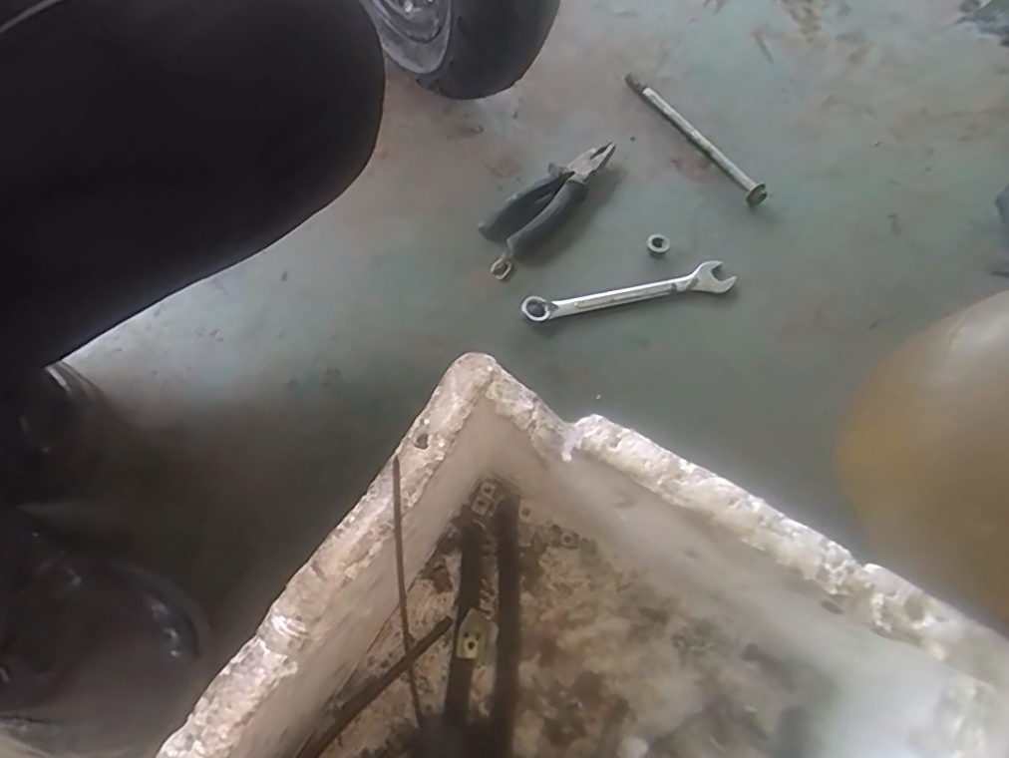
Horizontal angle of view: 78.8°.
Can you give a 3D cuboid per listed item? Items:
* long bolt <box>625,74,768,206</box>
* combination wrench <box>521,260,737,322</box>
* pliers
[{"bbox_3d":[0.203,-0.270,0.671,0.018,0.017,0.224,-27,65,-15],"label":"long bolt"},{"bbox_3d":[0.113,-0.080,0.564,0.195,0.011,0.027,-11,62,-7],"label":"combination wrench"},{"bbox_3d":[0.042,-0.178,0.611,0.055,0.020,0.190,35,66,17],"label":"pliers"}]

